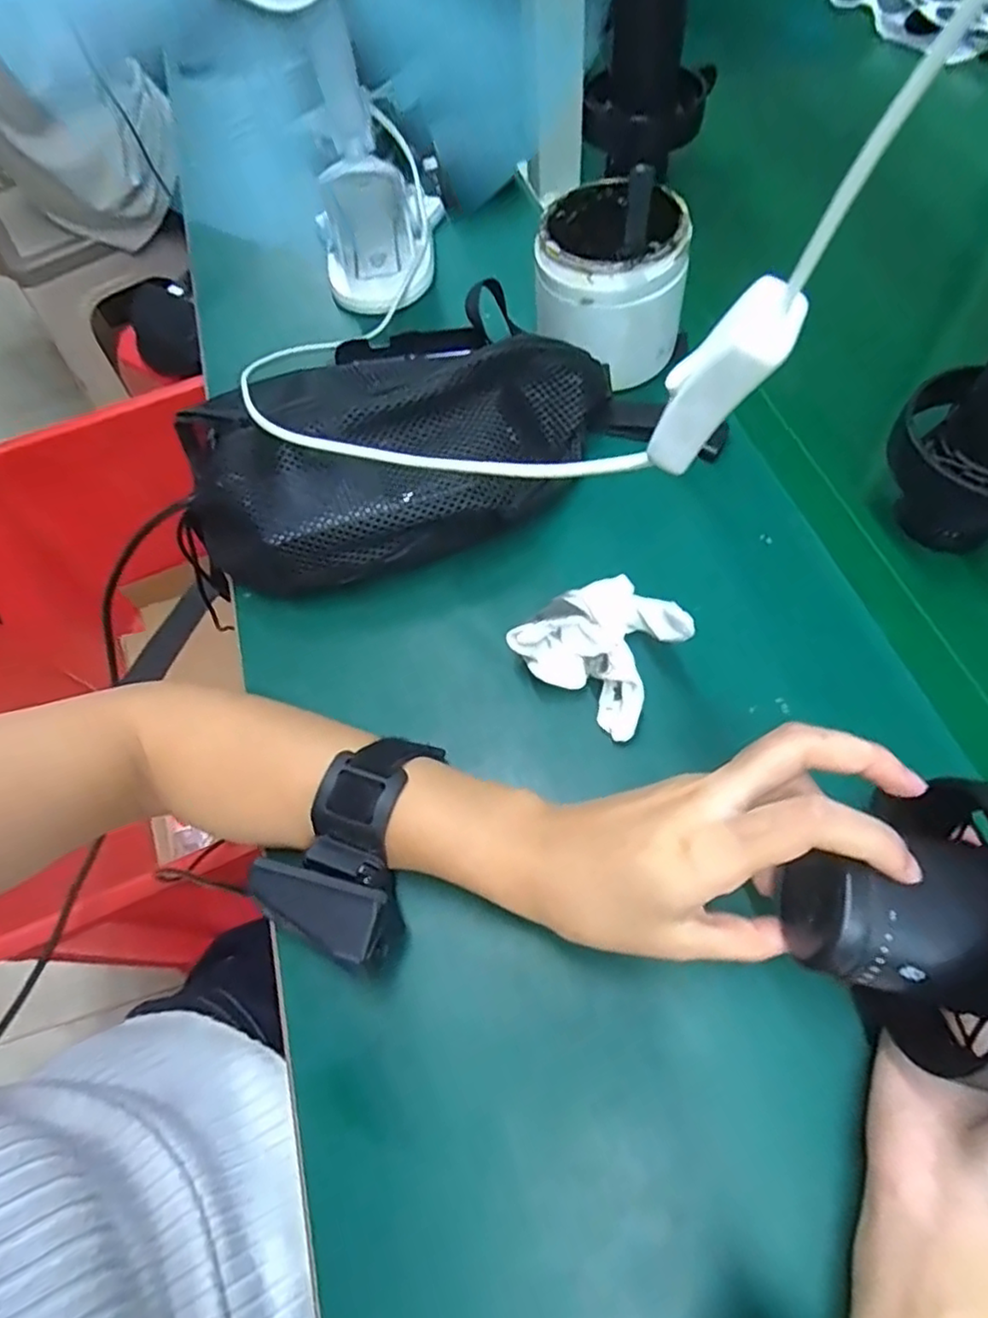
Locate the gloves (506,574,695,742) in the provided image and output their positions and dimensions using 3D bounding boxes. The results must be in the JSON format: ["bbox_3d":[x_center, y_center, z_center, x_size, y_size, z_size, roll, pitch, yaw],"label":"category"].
[{"bbox_3d":[0.059,-0.004,0.351,0.070,0.050,0.076,-43,65,-14],"label":"gloves"}]

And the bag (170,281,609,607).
[{"bbox_3d":[-0.060,-0.122,0.399,0.267,0.078,0.136,-13,62,1],"label":"bag"}]

